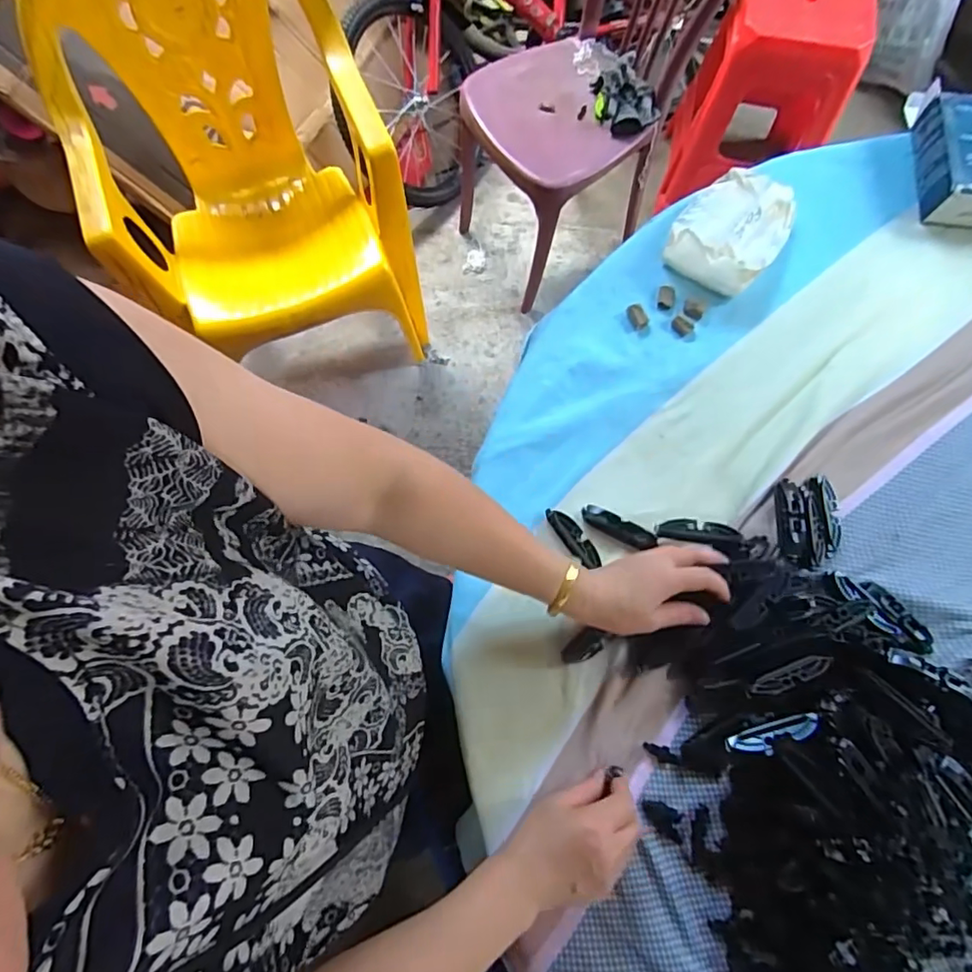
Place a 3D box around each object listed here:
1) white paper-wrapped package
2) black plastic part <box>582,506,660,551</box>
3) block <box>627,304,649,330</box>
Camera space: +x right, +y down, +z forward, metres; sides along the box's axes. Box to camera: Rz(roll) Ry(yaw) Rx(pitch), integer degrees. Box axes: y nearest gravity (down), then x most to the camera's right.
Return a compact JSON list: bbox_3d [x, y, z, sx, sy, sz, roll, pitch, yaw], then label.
[{"bbox_3d":[0.275,-0.289,0.617,0.112,0.046,0.154,33,77,10],"label":"white paper-wrapped package"},{"bbox_3d":[0.128,0.040,0.538,0.072,0.014,0.019,31,76,9],"label":"black plastic part"},{"bbox_3d":[0.166,-0.186,0.605,0.016,0.014,0.029,-26,75,-7],"label":"block"}]

